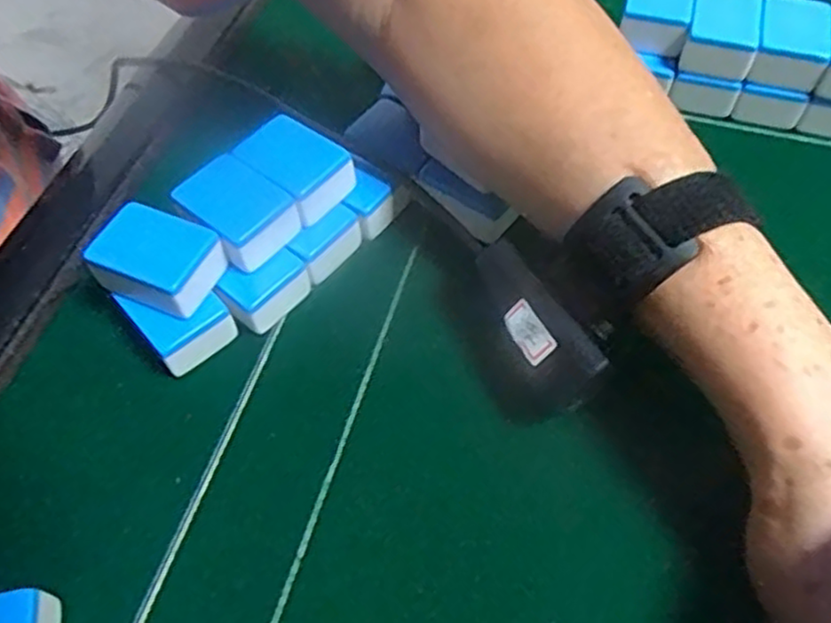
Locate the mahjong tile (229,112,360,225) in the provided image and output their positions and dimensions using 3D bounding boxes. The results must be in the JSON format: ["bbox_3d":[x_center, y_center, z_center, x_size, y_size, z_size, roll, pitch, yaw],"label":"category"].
[{"bbox_3d":[-0.054,-0.064,0.325,0.050,0.021,0.033,36,65,21],"label":"mahjong tile"}]

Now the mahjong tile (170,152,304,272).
[{"bbox_3d":[-0.078,-0.044,0.313,0.046,0.020,0.034,36,65,20],"label":"mahjong tile"}]

